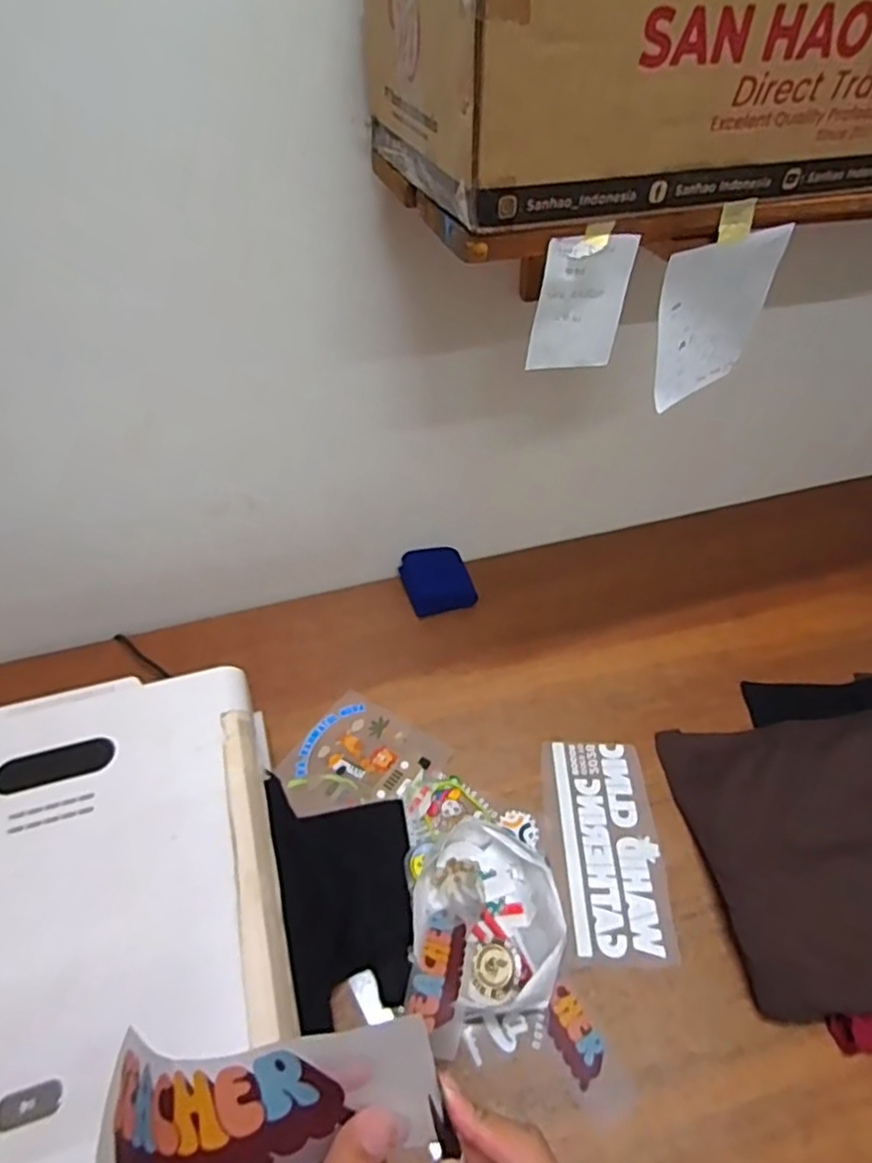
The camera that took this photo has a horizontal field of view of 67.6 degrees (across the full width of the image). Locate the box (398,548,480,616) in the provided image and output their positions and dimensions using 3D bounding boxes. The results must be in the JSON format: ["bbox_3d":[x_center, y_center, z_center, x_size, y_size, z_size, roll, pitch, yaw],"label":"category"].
[{"bbox_3d":[0.003,-0.002,1.122,0.114,0.039,0.124,-13,48,-12],"label":"box"}]

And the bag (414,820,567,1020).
[{"bbox_3d":[0.059,0.384,0.757,0.161,0.041,0.197,-3,47,-3],"label":"bag"}]

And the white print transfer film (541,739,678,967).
[{"bbox_3d":[0.217,0.331,0.835,0.140,0.004,0.277,1,47,1],"label":"white print transfer film"}]

